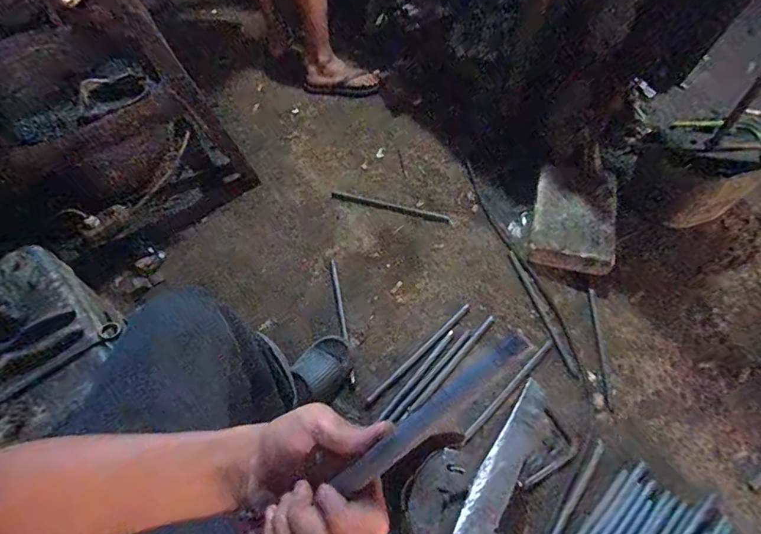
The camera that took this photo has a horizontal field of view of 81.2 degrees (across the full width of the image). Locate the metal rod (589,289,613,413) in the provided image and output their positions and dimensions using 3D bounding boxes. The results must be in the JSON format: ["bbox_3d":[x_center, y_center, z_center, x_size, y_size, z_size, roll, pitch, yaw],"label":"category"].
[{"bbox_3d":[0.517,0.183,1.043,0.015,0.008,0.301,7,59,4],"label":"metal rod"}]

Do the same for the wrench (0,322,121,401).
[{"bbox_3d":[-0.464,0.142,0.604,0.223,0.015,0.028,-31,62,-20],"label":"wrench"}]

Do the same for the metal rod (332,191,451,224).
[{"bbox_3d":[0.030,-0.171,1.259,0.338,0.014,0.027,13,60,7],"label":"metal rod"}]

